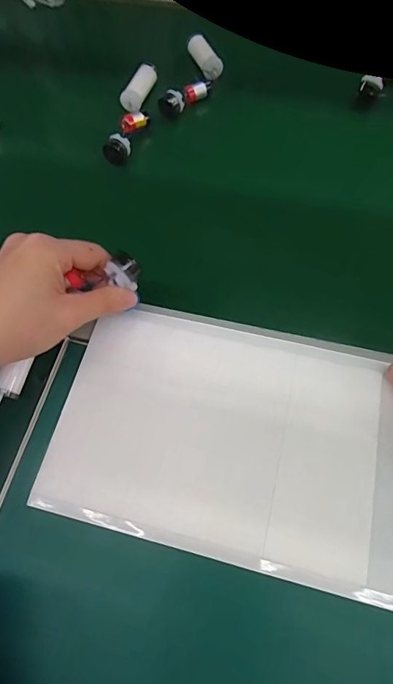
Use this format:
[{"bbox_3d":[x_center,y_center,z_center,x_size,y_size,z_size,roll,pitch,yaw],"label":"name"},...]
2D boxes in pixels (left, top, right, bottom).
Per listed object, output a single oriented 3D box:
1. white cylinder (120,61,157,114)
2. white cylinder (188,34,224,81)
[{"bbox_3d":[-0.058,-0.260,0.436,0.019,0.016,0.057,21,63,9],"label":"white cylinder"},{"bbox_3d":[0.009,-0.302,0.452,0.020,0.015,0.055,-20,65,-13],"label":"white cylinder"}]

